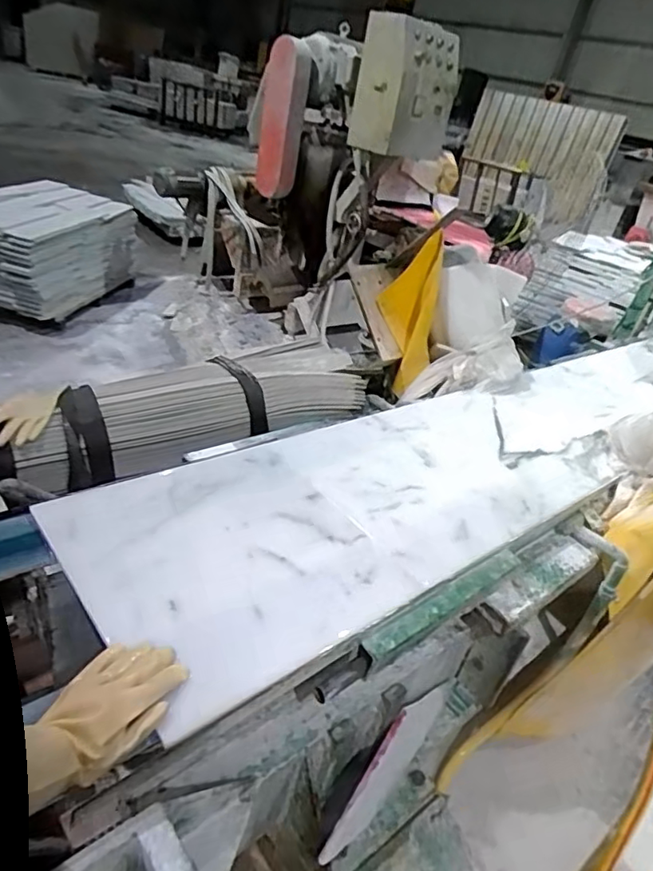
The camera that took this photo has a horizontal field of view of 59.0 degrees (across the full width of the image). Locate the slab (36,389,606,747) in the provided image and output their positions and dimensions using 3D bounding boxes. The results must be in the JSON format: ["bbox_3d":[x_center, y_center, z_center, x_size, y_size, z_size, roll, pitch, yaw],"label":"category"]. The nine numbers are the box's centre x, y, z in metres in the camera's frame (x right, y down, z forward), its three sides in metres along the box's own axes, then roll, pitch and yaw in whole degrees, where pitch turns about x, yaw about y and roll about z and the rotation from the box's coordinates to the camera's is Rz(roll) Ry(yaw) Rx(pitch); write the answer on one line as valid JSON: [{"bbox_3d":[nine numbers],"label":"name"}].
[{"bbox_3d":[0.115,0.110,1.119,1.141,0.026,0.440,-16,43,-39],"label":"slab"}]

